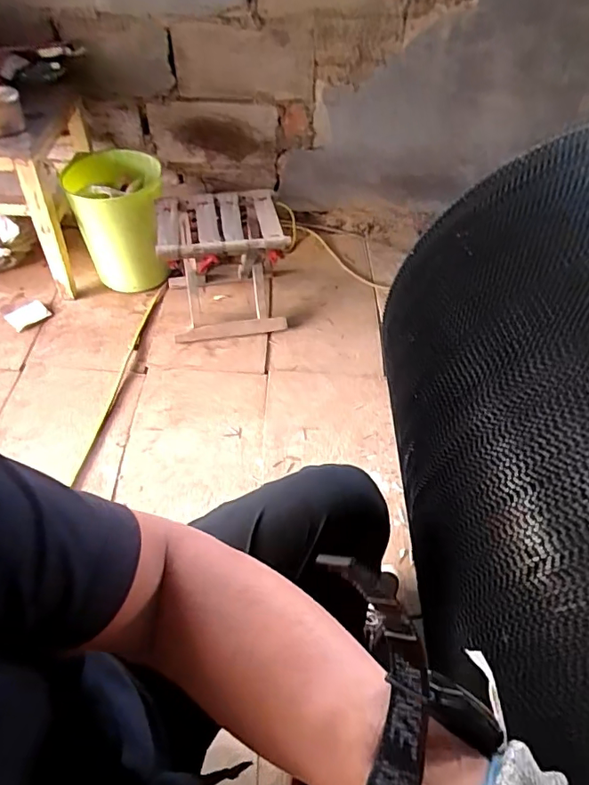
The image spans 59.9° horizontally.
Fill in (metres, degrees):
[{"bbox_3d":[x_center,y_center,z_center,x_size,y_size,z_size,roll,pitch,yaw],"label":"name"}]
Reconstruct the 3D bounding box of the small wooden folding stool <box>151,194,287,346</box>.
[{"bbox_3d":[-0.178,-0.327,1.313,0.299,0.272,0.271,-9,58,-8],"label":"small wooden folding stool"}]

